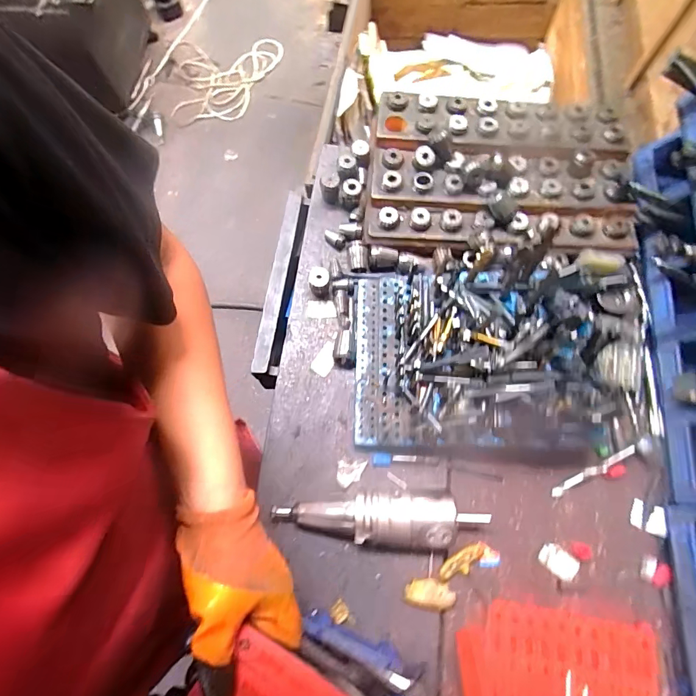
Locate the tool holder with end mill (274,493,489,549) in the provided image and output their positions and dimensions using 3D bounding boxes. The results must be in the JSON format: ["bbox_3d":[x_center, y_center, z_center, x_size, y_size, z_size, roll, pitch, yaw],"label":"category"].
[{"bbox_3d":[0.037,0.197,0.485,0.251,0.050,0.061,2,72,1],"label":"tool holder with end mill"}]

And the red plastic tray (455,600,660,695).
[{"bbox_3d":[0.226,0.345,0.442,0.205,0.033,0.122,1,72,0],"label":"red plastic tray"}]

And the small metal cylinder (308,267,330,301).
[{"bbox_3d":[-0.041,-0.093,0.590,0.029,0.045,0.033,-12,73,-4],"label":"small metal cylinder"}]

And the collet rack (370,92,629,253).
[{"bbox_3d":[0.218,-0.258,0.610,0.371,0.056,0.242,7,72,2],"label":"collet rack"}]

